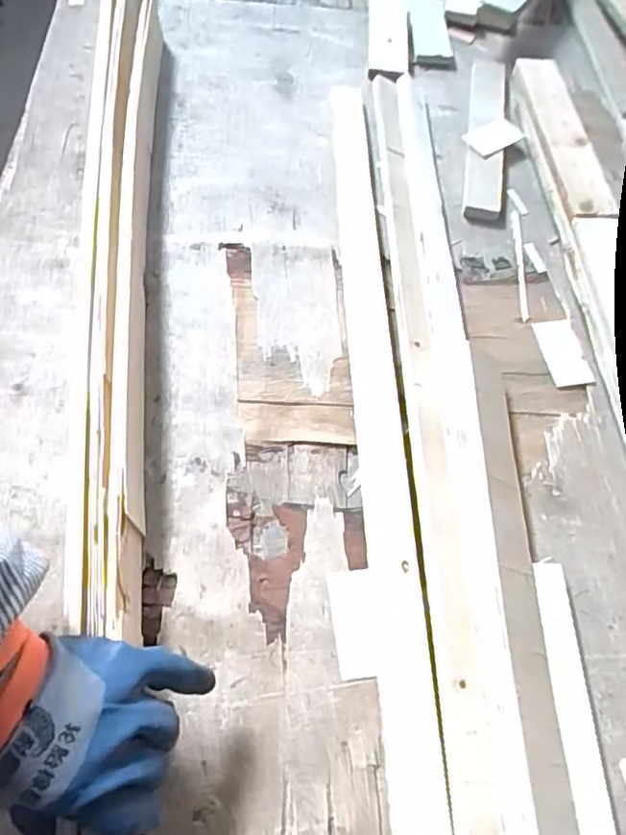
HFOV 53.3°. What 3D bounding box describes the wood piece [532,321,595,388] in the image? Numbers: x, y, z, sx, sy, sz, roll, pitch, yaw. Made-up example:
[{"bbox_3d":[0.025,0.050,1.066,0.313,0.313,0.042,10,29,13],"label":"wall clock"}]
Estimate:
[{"bbox_3d":[0.240,-0.063,0.600,0.039,0.004,0.072,-6,61,-10],"label":"wood piece"}]

